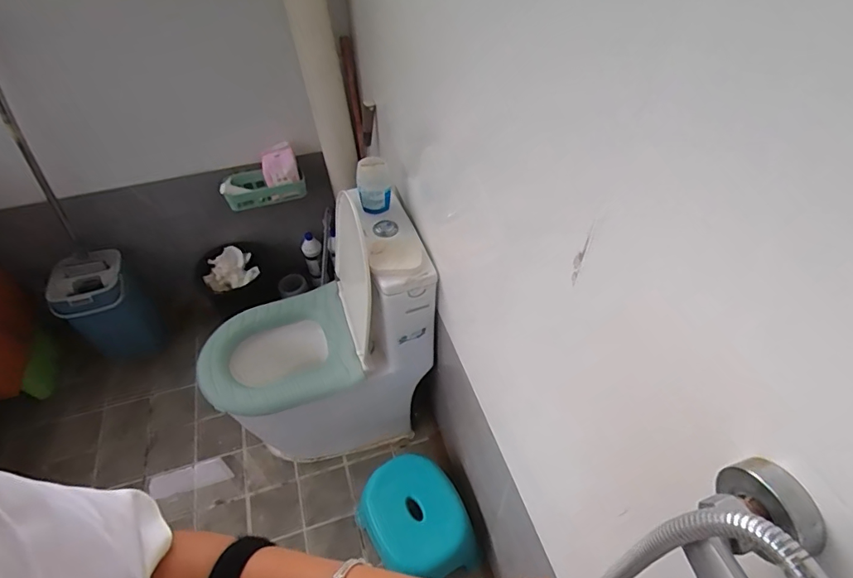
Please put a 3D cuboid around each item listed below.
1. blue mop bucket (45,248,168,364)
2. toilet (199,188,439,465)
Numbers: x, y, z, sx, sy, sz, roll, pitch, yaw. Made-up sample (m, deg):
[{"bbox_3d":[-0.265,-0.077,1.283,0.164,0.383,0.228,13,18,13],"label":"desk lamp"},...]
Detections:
[{"bbox_3d":[-1.060,0.084,1.601,0.235,0.415,0.211,-36,57,-27],"label":"blue mop bucket"},{"bbox_3d":[-0.298,0.156,1.328,0.594,0.712,0.366,-12,49,-9],"label":"toilet"}]

